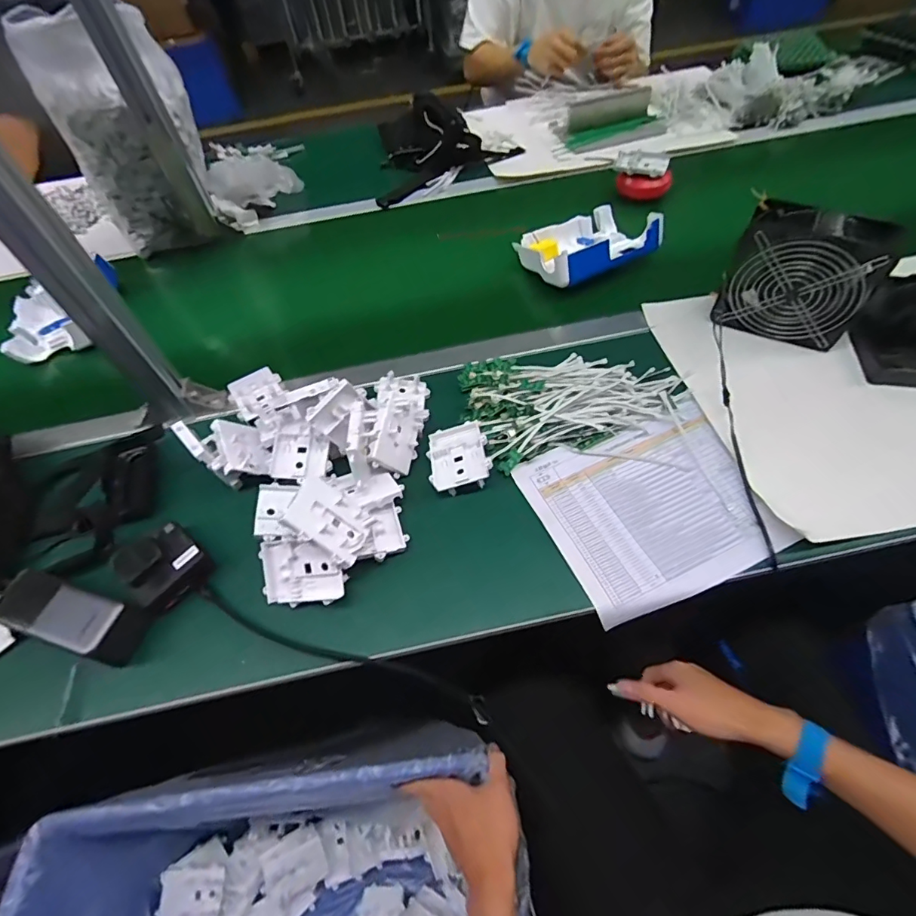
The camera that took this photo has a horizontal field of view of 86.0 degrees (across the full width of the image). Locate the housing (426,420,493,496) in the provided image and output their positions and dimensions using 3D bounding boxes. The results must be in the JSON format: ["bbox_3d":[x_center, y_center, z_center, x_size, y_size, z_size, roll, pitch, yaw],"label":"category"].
[{"bbox_3d":[0.000,-0.004,0.567,0.067,0.028,0.087,-9,56,-1],"label":"housing"}]

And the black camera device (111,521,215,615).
[{"bbox_3d":[-0.308,0.111,0.512,0.066,0.056,0.073,34,65,24],"label":"black camera device"}]

